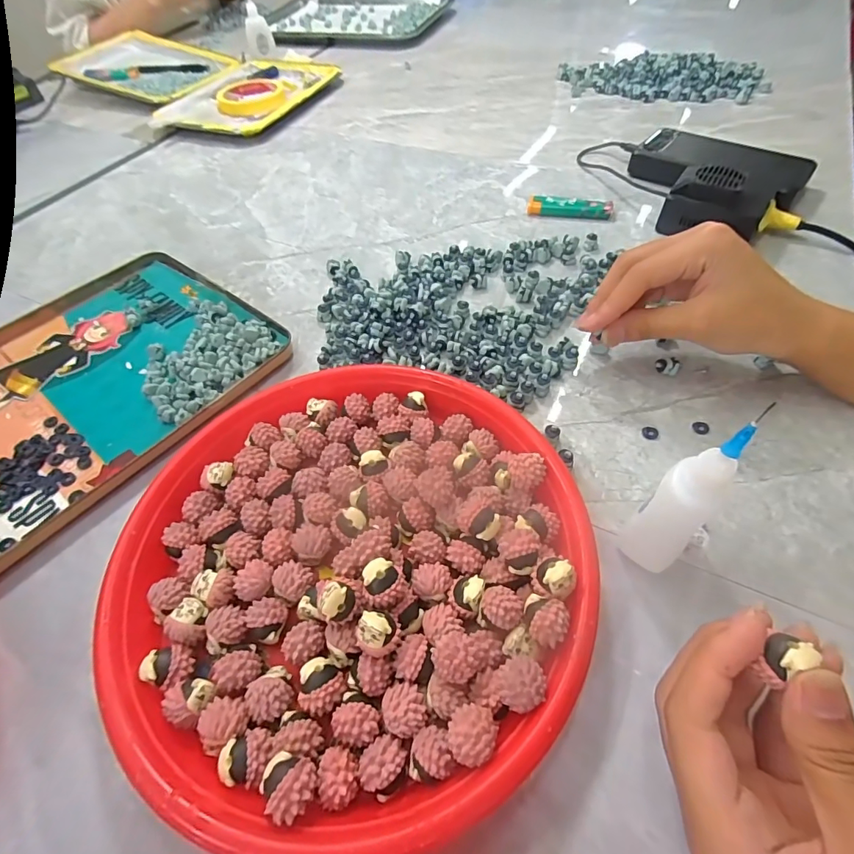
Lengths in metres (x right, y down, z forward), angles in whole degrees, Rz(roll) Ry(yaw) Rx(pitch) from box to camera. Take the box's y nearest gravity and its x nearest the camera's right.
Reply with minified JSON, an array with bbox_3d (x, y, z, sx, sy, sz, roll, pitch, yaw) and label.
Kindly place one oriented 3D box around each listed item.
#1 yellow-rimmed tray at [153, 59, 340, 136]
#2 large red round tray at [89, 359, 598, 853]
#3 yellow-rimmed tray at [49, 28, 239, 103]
[{"bbox_3d":[-0.265,-0.496,0.667,0.200,0.014,0.266,12,56,11],"label":"yellow-rimmed tray"},{"bbox_3d":[-0.042,0.060,0.233,0.225,0.035,0.229,-1,54,2],"label":"large red round tray"},{"bbox_3d":[-0.450,-0.591,0.731,0.269,0.022,0.182,20,58,16],"label":"yellow-rimmed tray"}]

